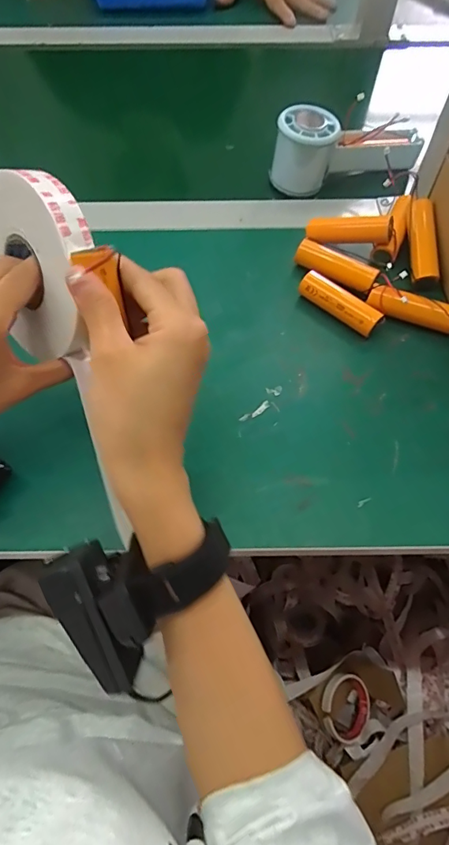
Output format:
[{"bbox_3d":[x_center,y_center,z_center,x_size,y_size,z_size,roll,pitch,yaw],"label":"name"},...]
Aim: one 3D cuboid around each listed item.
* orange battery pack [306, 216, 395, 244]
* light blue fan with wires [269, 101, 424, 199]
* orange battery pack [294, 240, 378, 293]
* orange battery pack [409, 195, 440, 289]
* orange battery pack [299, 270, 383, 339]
[{"bbox_3d":[0.109,-0.168,0.395,0.071,0.019,0.014,7,63,17],"label":"orange battery pack"},{"bbox_3d":[0.124,-0.276,0.448,0.159,0.060,0.049,-16,65,-9],"label":"light blue fan with wires"},{"bbox_3d":[0.096,-0.133,0.395,0.070,0.024,0.022,33,67,14],"label":"orange battery pack"},{"bbox_3d":[0.169,-0.154,0.389,0.021,0.014,0.073,-1,85,-2],"label":"orange battery pack"},{"bbox_3d":[0.094,-0.097,0.374,0.071,0.024,0.019,38,69,17],"label":"orange battery pack"}]

